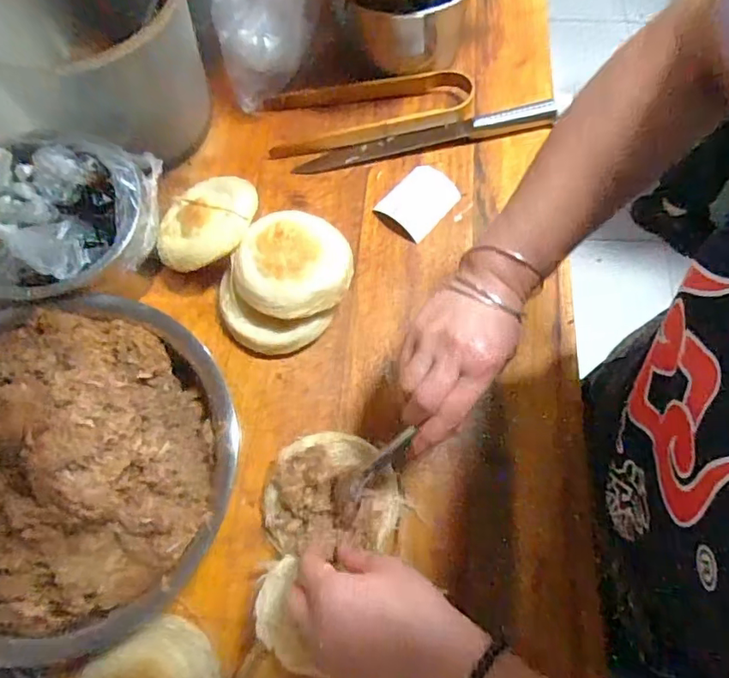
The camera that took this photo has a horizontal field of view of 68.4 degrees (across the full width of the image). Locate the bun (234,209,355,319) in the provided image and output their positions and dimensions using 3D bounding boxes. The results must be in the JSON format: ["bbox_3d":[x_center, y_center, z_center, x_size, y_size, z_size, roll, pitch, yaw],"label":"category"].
[{"bbox_3d":[-0.071,-0.074,0.520,0.112,0.027,0.105,0,71,0],"label":"bun"}]

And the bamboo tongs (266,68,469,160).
[{"bbox_3d":[0.006,-0.265,0.619,0.237,0.022,0.074,-10,72,-3],"label":"bamboo tongs"}]

